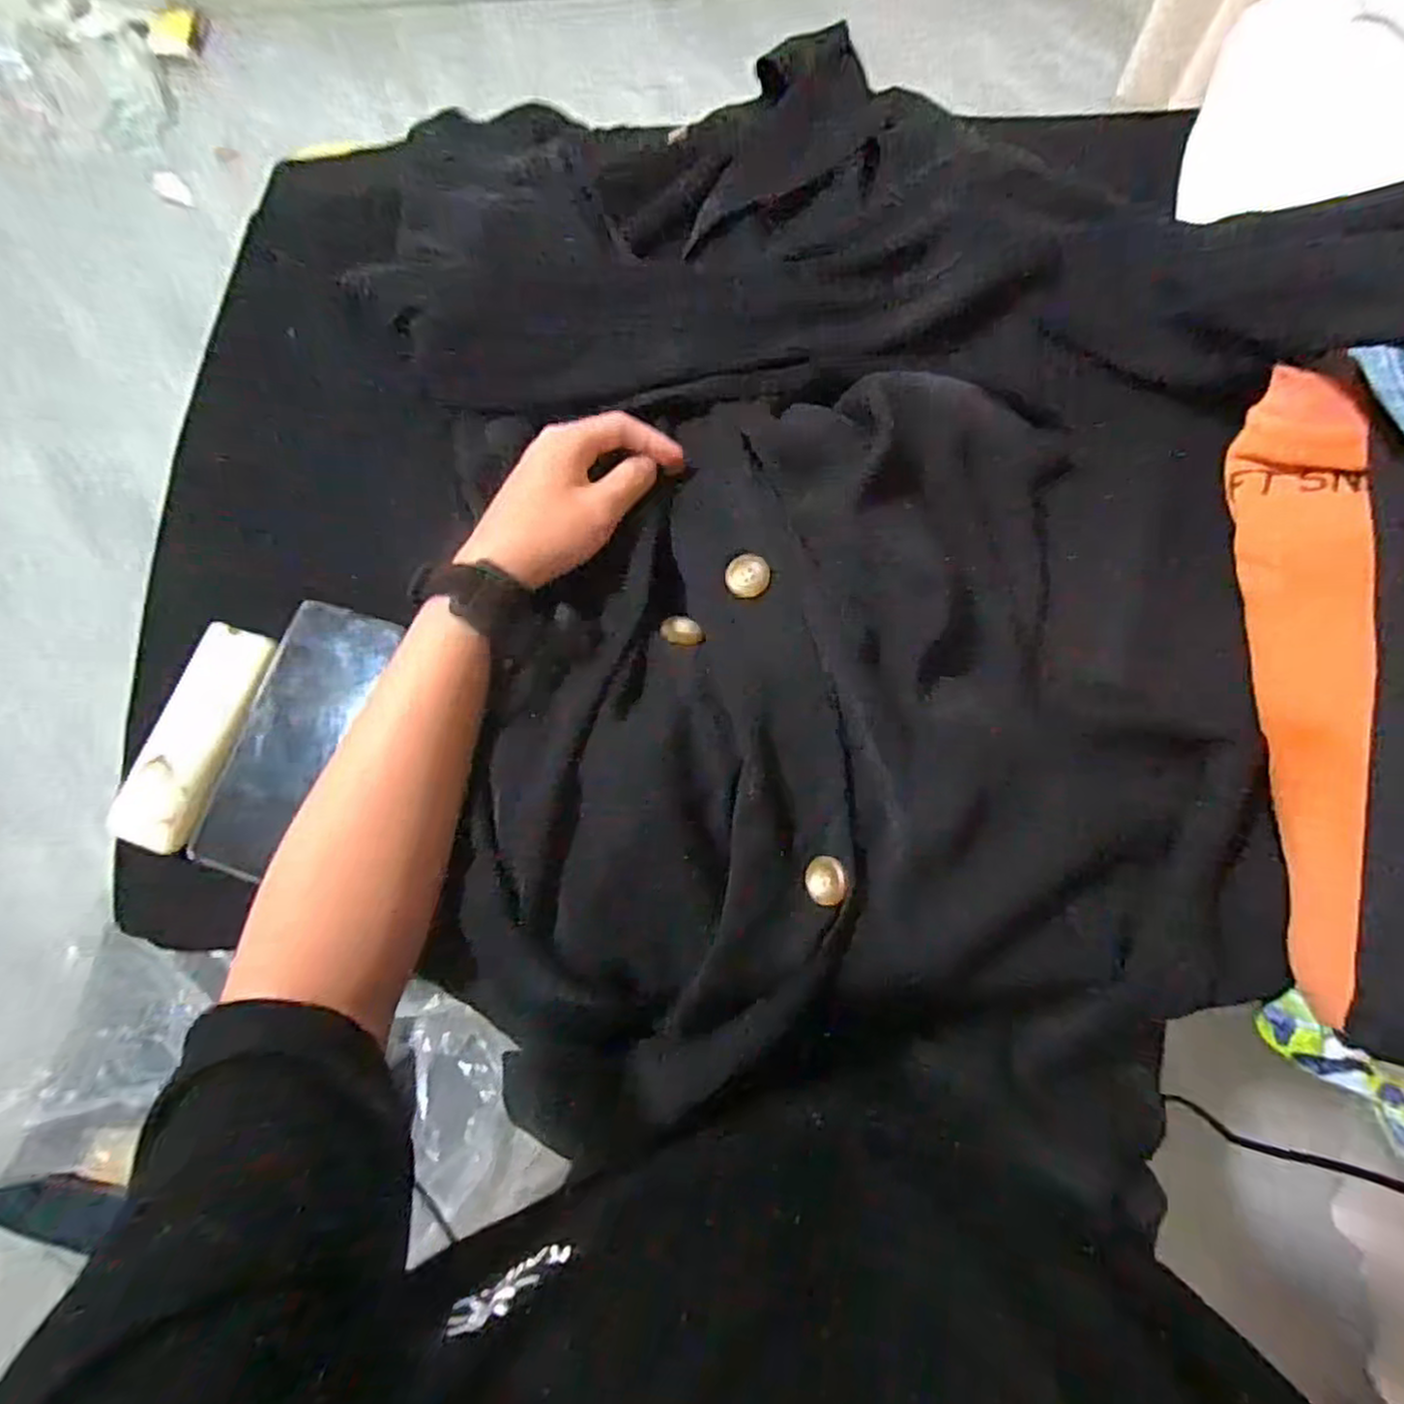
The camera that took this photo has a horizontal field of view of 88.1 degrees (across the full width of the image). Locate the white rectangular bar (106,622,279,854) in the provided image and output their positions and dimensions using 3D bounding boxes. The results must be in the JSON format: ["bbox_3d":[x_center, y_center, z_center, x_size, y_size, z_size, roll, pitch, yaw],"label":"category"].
[{"bbox_3d":[-0.301,0.018,0.430,0.047,0.014,0.136,17,76,6],"label":"white rectangular bar"}]

